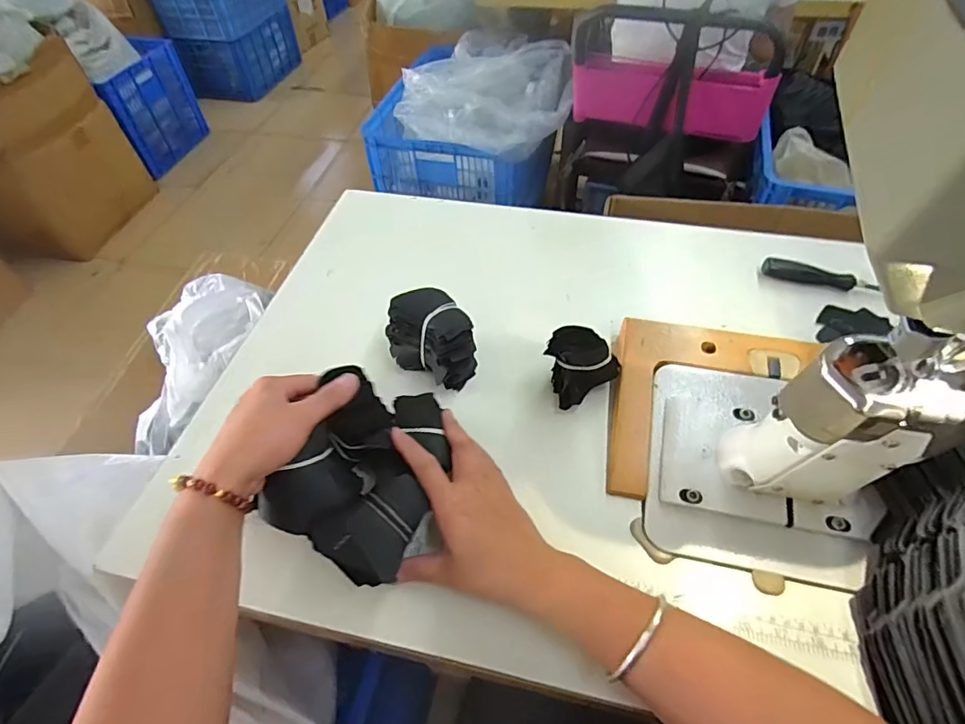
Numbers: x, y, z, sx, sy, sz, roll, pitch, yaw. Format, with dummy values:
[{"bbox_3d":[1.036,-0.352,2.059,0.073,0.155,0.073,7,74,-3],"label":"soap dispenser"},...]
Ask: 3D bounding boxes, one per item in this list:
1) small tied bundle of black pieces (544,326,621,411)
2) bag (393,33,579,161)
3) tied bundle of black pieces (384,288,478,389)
[{"bbox_3d":[0.098,0.001,0.483,0.066,0.077,0.039,-24,54,-16],"label":"small tied bundle of black pieces"},{"bbox_3d":[0.051,-0.742,1.338,0.399,0.125,0.568,14,54,13],"label":"bag"},{"bbox_3d":[-0.045,-0.024,0.506,0.093,0.075,0.066,28,58,23],"label":"tied bundle of black pieces"}]

